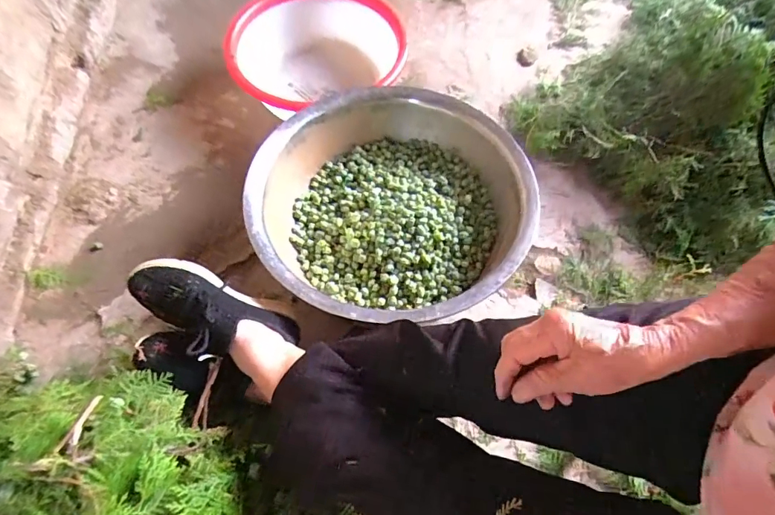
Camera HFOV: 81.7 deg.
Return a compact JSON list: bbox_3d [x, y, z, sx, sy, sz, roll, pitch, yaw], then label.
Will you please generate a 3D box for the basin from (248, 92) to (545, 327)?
[{"bbox_3d":[0.006,-0.081,0.756,0.426,0.134,0.433,0,62,0],"label":"basin"}]

